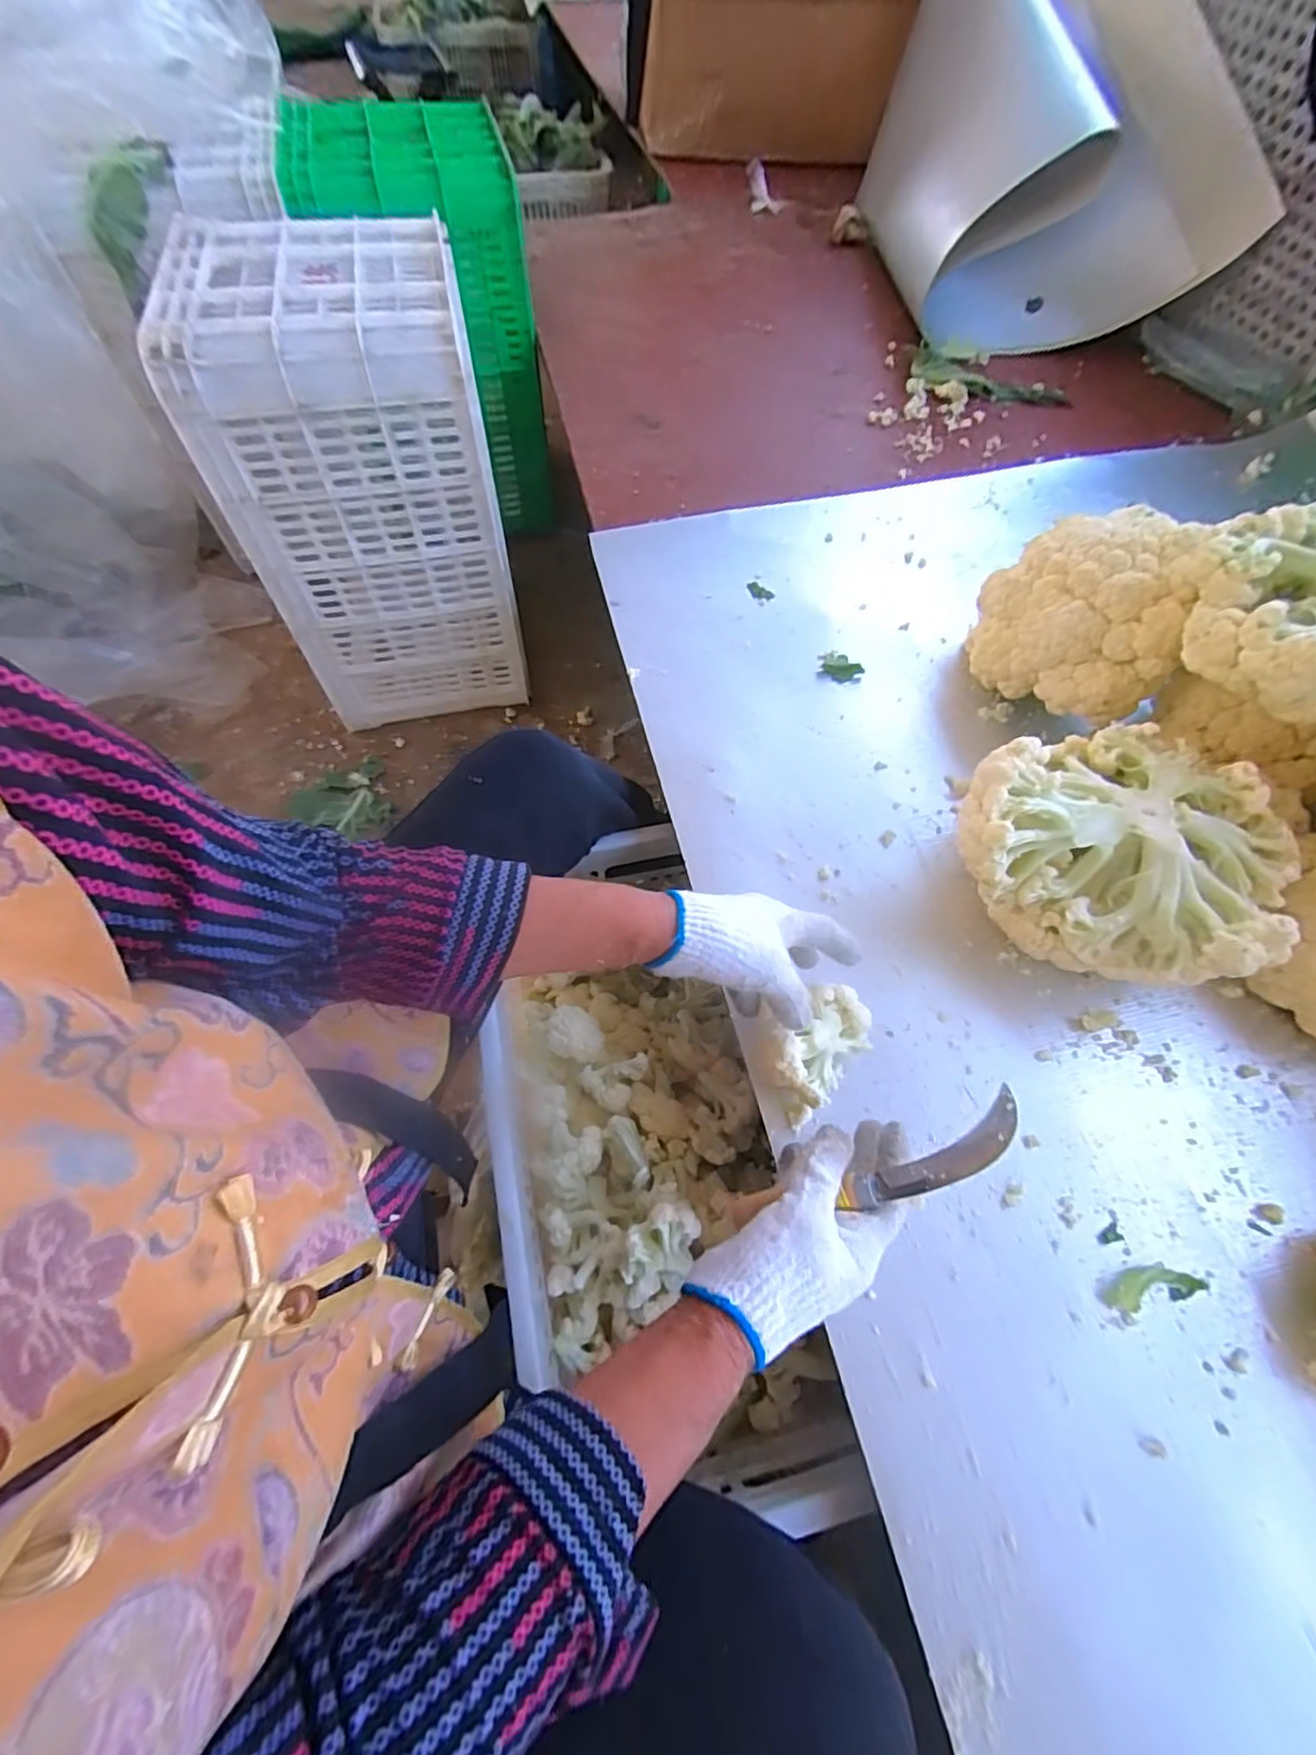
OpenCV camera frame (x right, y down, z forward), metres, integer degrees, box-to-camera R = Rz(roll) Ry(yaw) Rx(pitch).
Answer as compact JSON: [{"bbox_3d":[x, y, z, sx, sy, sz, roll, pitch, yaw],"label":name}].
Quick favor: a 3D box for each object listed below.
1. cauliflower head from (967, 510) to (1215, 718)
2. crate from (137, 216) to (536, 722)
[{"bbox_3d":[0.376,-0.231,0.585,0.137,0.145,0.165,11,63,3],"label":"cauliflower head"},{"bbox_3d":[-0.362,-0.497,0.856,0.298,0.481,0.267,-10,64,-8],"label":"crate"}]

